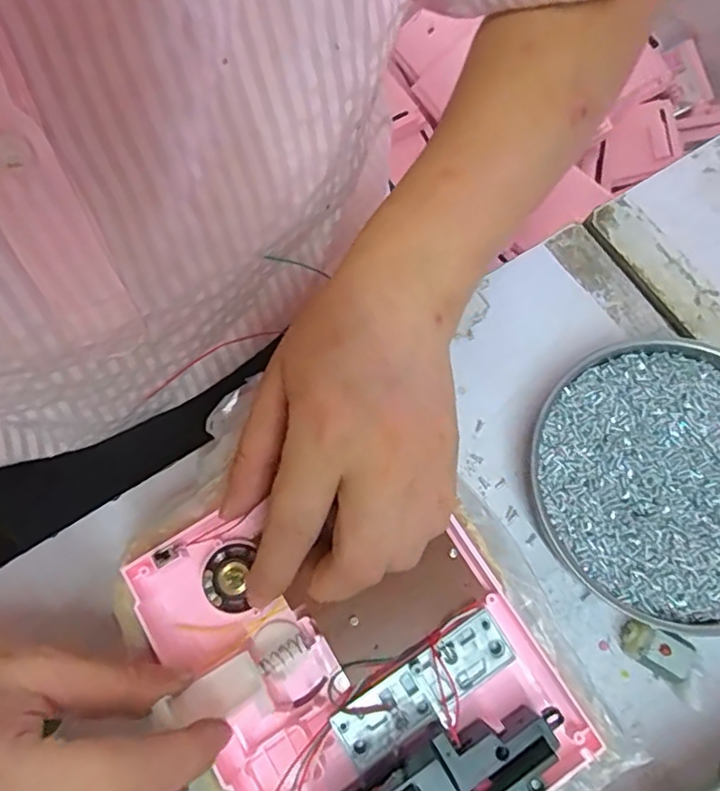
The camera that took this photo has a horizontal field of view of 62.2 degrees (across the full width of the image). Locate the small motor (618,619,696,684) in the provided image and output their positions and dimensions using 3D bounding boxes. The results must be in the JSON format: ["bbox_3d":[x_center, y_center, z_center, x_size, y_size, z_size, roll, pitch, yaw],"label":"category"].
[{"bbox_3d":[0.136,0.116,0.271,0.033,0.015,0.018,34,74,11],"label":"small motor"}]

